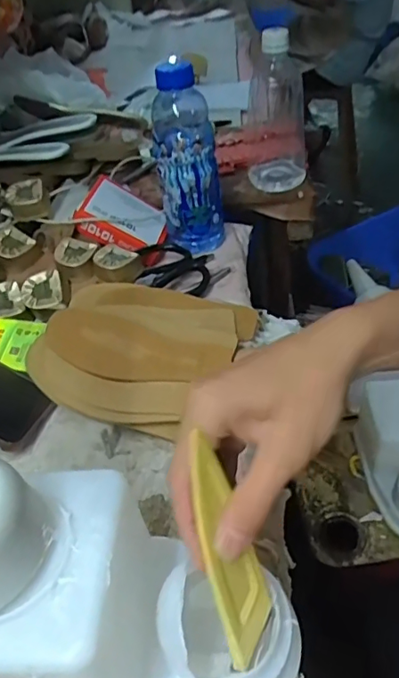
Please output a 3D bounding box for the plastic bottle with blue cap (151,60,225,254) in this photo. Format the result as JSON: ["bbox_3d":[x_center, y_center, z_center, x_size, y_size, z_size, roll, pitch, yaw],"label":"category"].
[{"bbox_3d":[-0.013,-0.208,0.633,0.071,0.208,0.069,-7,40,0],"label":"plastic bottle with blue cap"}]

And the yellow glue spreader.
[{"bbox_3d":[0.015,0.108,0.283,0.006,0.120,0.037,-8,10,43],"label":"yellow glue spreader"}]

